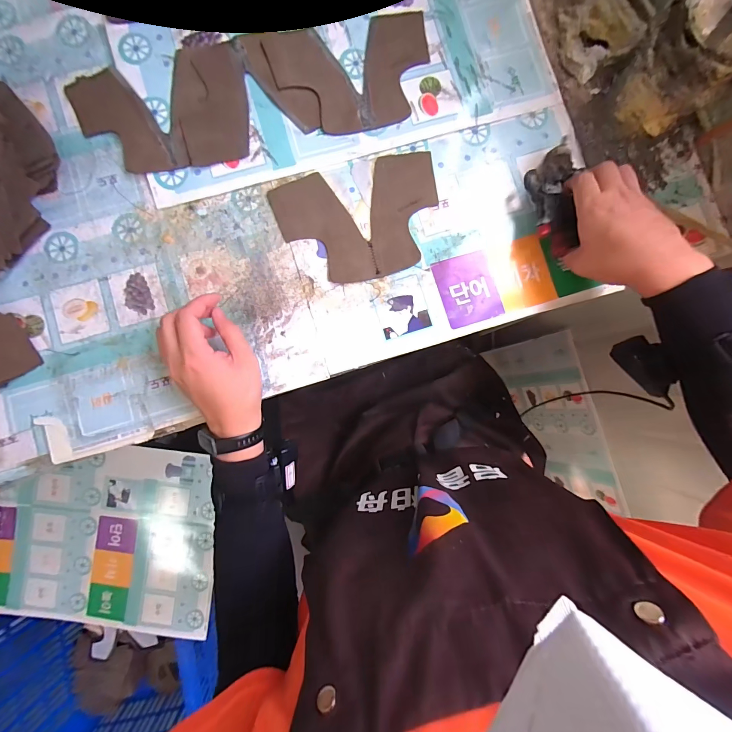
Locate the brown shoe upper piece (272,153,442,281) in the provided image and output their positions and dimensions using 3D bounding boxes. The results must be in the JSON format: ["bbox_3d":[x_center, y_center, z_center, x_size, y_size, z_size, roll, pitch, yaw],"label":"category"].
[{"bbox_3d":[-0.003,-0.176,0.411,0.195,0.004,0.138,-16,87,-2],"label":"brown shoe upper piece"}]

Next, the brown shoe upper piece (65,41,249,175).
[{"bbox_3d":[-0.247,-0.307,0.411,0.207,0.008,0.141,-11,86,-2],"label":"brown shoe upper piece"}]

